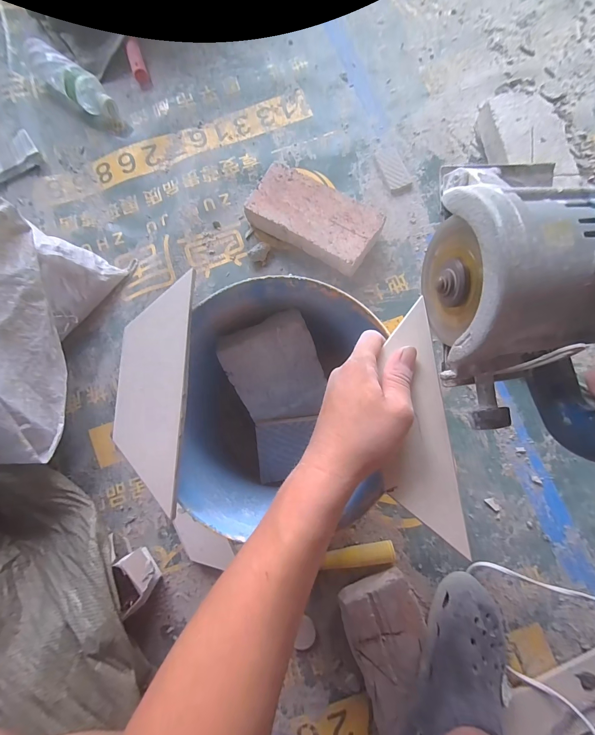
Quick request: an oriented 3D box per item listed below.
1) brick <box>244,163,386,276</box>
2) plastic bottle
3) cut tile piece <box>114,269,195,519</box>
[{"bbox_3d":[0.027,-0.250,0.544,0.215,0.054,0.110,33,85,7],"label":"brick"},{"bbox_3d":[-0.430,-0.546,0.603,0.217,0.057,0.058,38,86,7],"label":"plastic bottle"},{"bbox_3d":[-0.128,0.016,0.277,0.059,0.010,0.193,1,82,3],"label":"cut tile piece"}]

